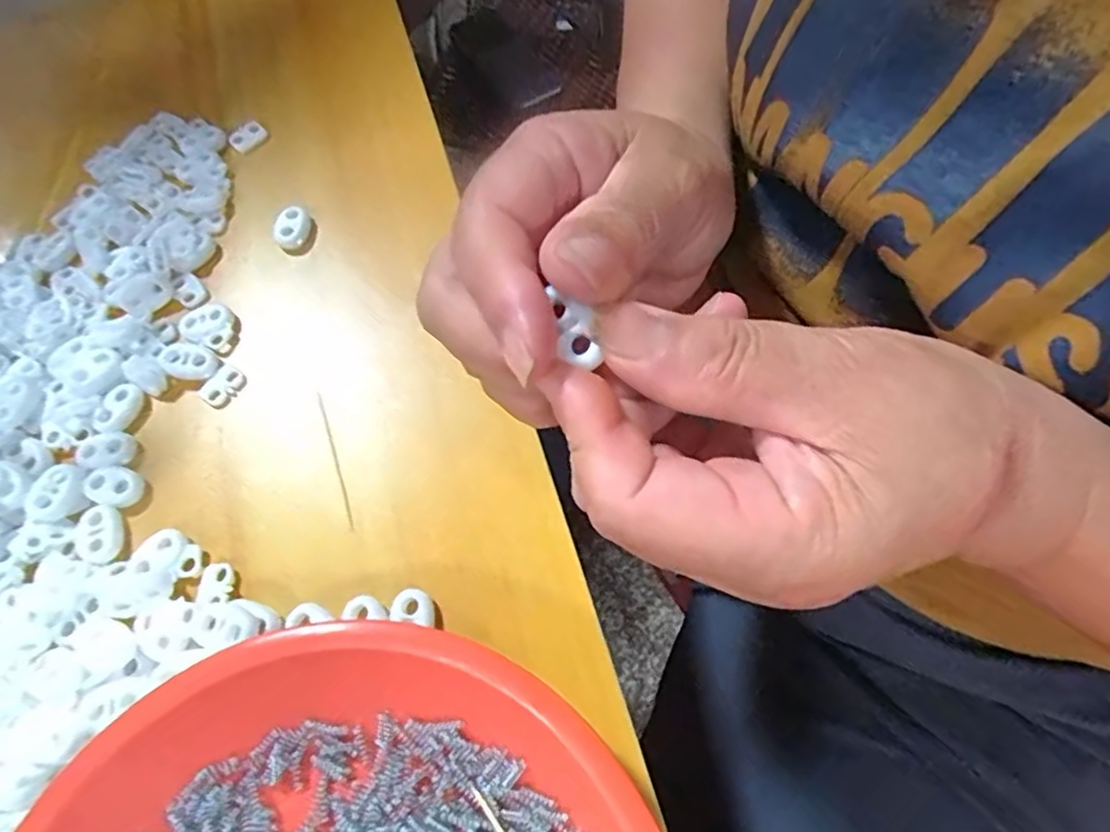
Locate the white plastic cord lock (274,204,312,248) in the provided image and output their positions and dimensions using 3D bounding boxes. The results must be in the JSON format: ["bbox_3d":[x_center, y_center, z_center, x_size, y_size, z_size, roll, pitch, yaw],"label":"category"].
[{"bbox_3d":[-0.120,-0.088,0.288,0.011,0.009,0.019,16,68,12],"label":"white plastic cord lock"}]

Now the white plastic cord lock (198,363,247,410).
[{"bbox_3d":[-0.138,-0.012,0.261,0.015,0.004,0.018,32,72,18],"label":"white plastic cord lock"}]

